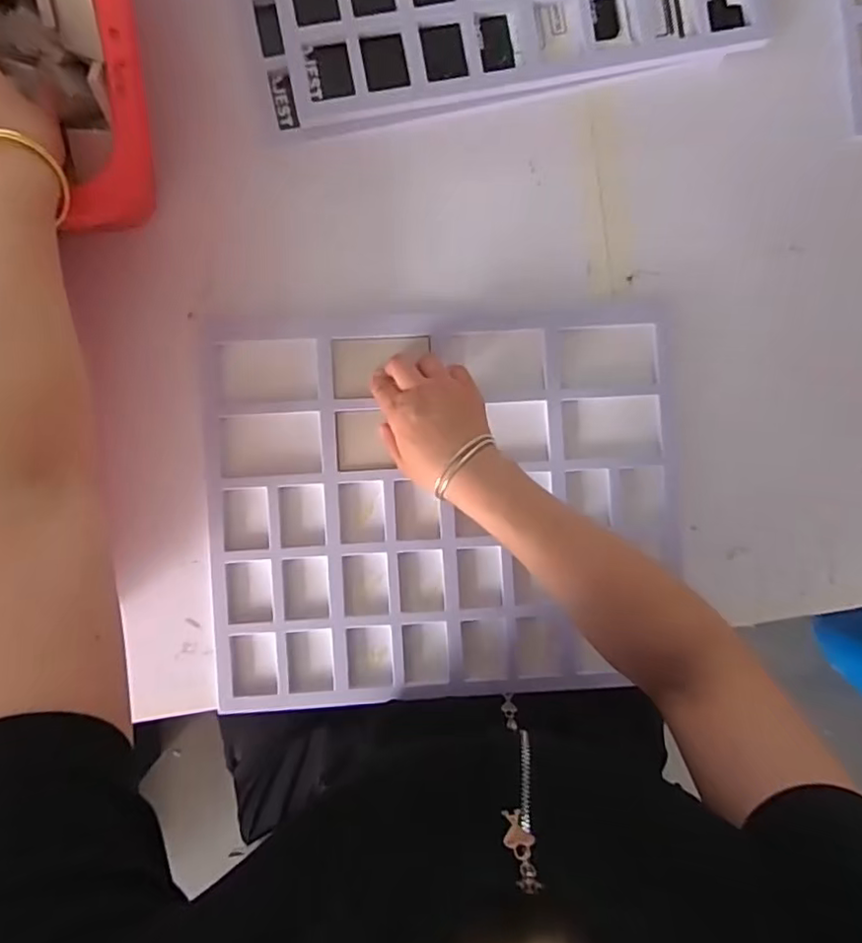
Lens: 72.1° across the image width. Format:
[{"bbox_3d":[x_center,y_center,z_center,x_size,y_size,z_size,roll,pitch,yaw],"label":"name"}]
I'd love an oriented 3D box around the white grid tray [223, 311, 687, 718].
[{"bbox_3d":[0.014,0.028,0.535,0.415,0.043,0.342,-3,93,-1],"label":"white grid tray"}]

